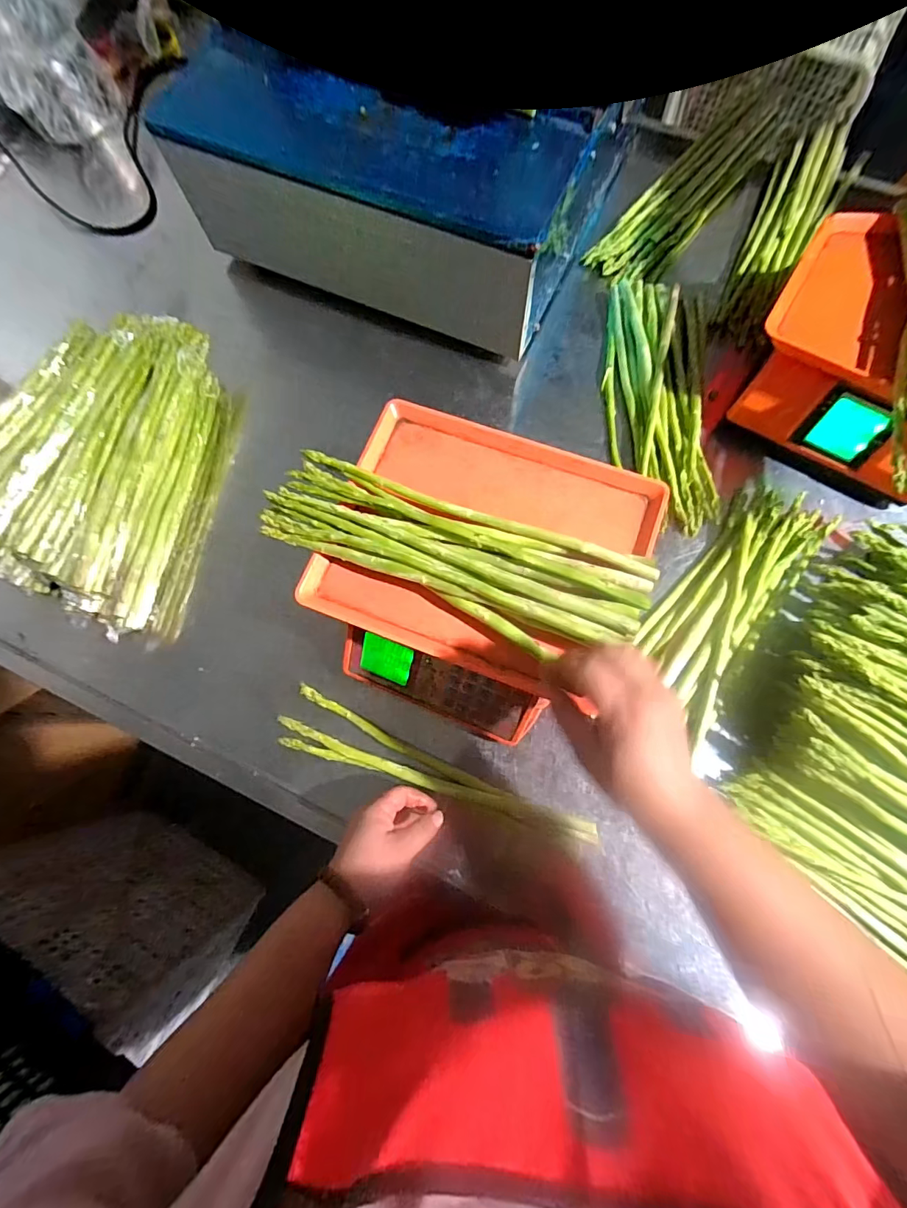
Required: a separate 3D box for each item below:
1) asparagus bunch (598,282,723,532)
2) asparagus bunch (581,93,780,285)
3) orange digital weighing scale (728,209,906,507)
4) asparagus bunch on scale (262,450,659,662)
[{"bbox_3d":[0.263,-0.266,0.597,0.123,0.020,0.346,4,76,3],"label":"asparagus bunch"},{"bbox_3d":[0.336,-0.601,0.672,0.101,0.044,0.355,39,81,10],"label":"asparagus bunch"},{"bbox_3d":[0.506,-0.288,0.538,0.284,0.106,0.269,36,80,10],"label":"orange digital weighing scale"},{"bbox_3d":[-0.004,-0.046,0.426,0.347,0.032,0.107,20,78,9],"label":"asparagus bunch on scale"}]

